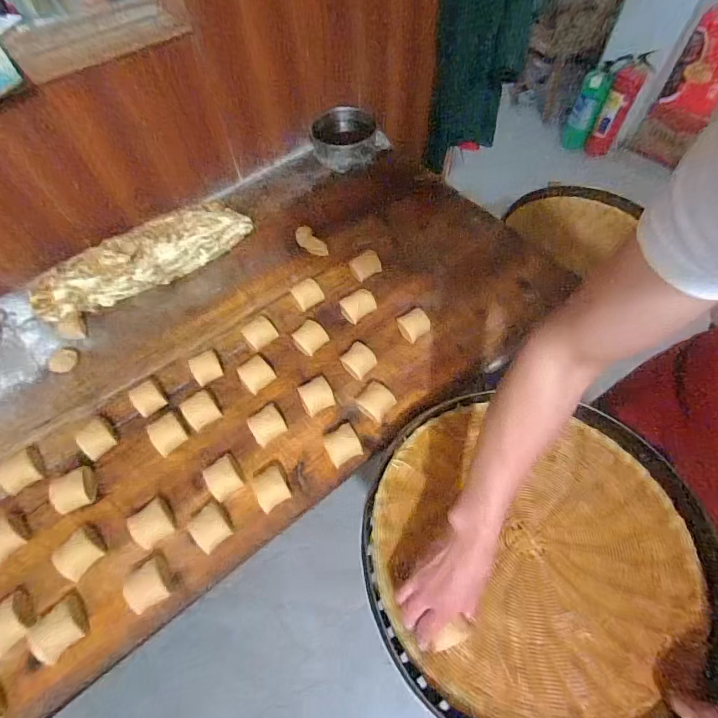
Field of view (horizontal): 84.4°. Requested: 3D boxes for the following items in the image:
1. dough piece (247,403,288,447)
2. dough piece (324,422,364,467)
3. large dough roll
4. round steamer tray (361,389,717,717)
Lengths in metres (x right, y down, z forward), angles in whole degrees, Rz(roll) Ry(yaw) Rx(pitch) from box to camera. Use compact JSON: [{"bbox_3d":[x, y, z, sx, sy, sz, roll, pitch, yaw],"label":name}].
[{"bbox_3d":[-0.158,0.114,0.687,0.061,0.045,0.055,-41,65,-19],"label":"dough piece"},{"bbox_3d":[-0.028,0.143,0.662,0.052,0.020,0.056,-24,61,-11],"label":"dough piece"},{"bbox_3d":[-0.477,-0.235,0.886,0.475,0.089,0.121,-34,63,-16],"label":"large dough roll"},{"bbox_3d":[0.241,0.251,0.557,0.459,0.063,0.444,0,60,0],"label":"round steamer tray"}]

